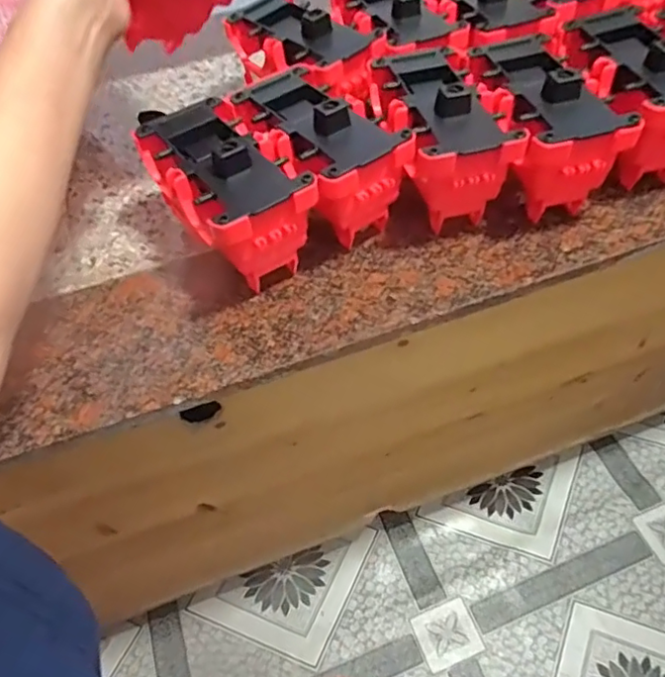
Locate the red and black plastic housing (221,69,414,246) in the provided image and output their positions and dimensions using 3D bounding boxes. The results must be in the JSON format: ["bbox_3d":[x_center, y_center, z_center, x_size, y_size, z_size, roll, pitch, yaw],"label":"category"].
[{"bbox_3d":[-0.012,-0.150,0.456,0.083,0.082,0.151,-32,58,-18],"label":"red and black plastic housing"}]

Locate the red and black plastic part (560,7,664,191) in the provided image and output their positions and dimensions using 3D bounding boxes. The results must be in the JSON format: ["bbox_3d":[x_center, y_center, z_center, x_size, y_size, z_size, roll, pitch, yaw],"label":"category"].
[{"bbox_3d":[0.250,-0.208,0.479,0.087,0.085,0.148,-11,54,-4],"label":"red and black plastic part"}]

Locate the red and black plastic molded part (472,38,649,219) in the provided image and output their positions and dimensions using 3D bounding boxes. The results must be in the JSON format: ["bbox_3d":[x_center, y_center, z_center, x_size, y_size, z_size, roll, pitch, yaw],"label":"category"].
[{"bbox_3d":[0.166,-0.178,0.466,0.083,0.091,0.151,-13,54,-6],"label":"red and black plastic molded part"}]

